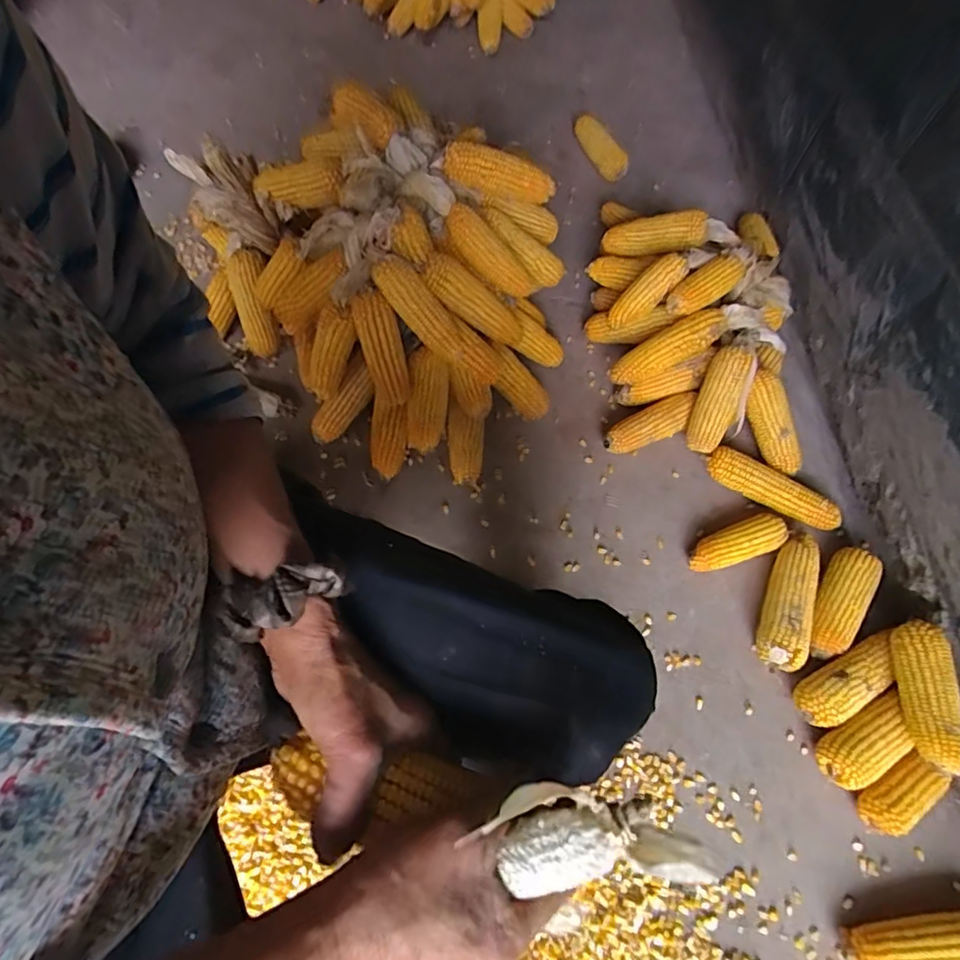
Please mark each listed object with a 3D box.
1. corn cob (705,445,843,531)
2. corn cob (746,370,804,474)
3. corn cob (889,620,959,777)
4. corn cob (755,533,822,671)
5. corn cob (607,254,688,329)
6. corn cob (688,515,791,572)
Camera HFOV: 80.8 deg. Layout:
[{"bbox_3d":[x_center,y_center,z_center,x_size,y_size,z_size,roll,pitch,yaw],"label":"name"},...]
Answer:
[{"bbox_3d":[0.448,0.017,0.869,0.206,0.045,0.052,32,66,12],"label":"corn cob"},{"bbox_3d":[0.460,-0.089,0.882,0.056,0.041,0.164,-26,101,-12],"label":"corn cob"},{"bbox_3d":[0.539,0.260,0.686,0.051,0.066,0.170,8,63,0],"label":"corn cob"},{"bbox_3d":[0.434,0.169,0.789,0.064,0.052,0.201,25,65,9],"label":"corn cob"},{"bbox_3d":[0.272,-0.306,0.920,0.148,0.040,0.050,-42,67,15],"label":"corn cob"},{"bbox_3d":[0.374,0.097,0.829,0.150,0.049,0.056,-20,66,-12],"label":"corn cob"}]

